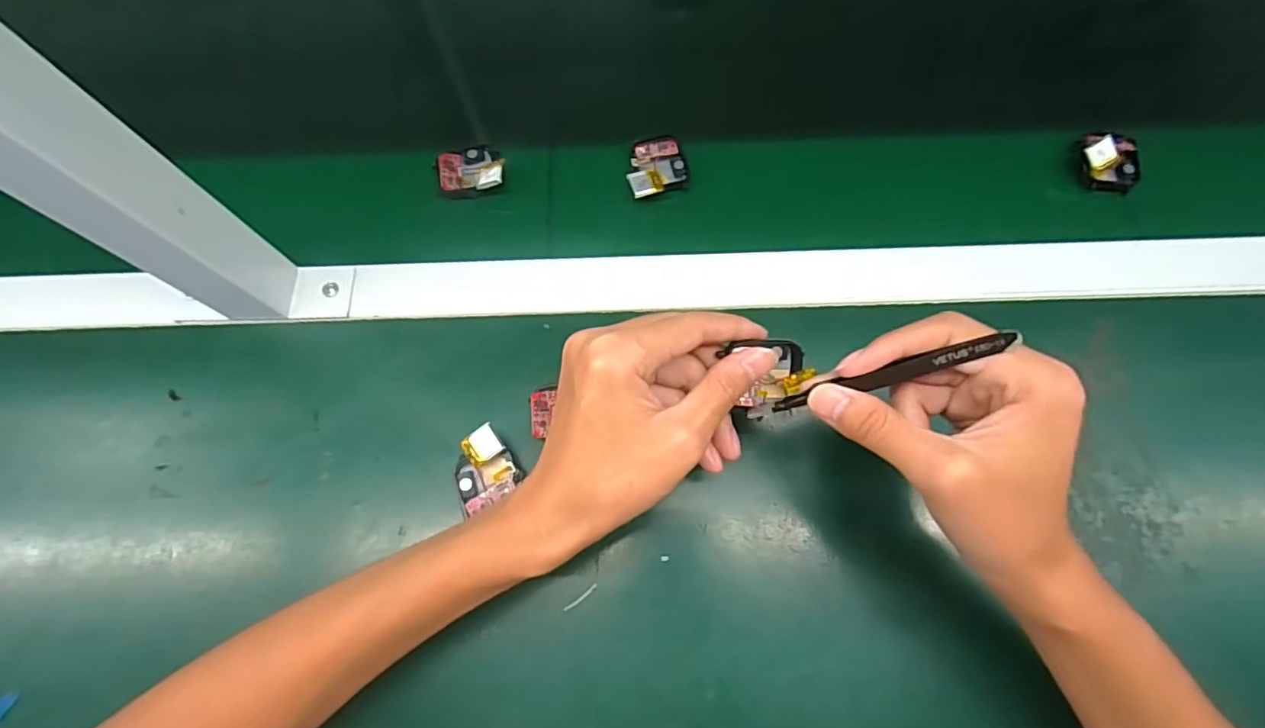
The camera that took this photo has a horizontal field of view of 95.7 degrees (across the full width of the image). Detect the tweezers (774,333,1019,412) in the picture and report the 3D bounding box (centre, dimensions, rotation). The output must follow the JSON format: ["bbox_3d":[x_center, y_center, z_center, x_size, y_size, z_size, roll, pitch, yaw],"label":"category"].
[{"bbox_3d":[0.115,0.006,0.261,0.105,0.010,0.007,-20,69,28],"label":"tweezers"}]

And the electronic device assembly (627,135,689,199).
[{"bbox_3d":[0.016,-0.143,0.413,0.045,0.015,0.049,-18,72,-5],"label":"electronic device assembly"}]

